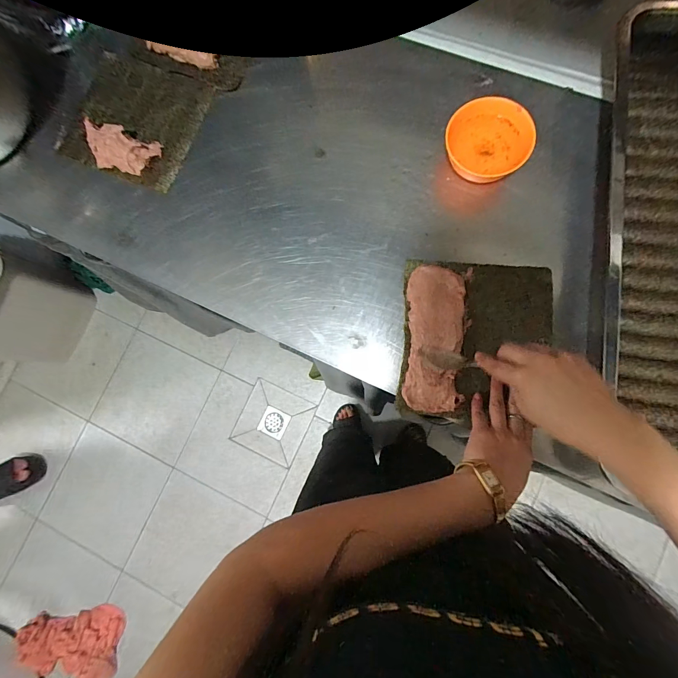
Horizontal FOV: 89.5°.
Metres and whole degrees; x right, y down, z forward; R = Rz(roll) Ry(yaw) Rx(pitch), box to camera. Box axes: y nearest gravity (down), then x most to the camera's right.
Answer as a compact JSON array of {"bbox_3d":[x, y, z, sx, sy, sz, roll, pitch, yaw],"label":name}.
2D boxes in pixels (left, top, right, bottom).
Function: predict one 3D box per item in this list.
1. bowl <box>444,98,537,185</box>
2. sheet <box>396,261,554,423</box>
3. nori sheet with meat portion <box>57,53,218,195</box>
[{"bbox_3d":[0.193,-0.253,0.448,0.109,0.047,0.100,-1,82,4],"label":"bowl"},{"bbox_3d":[0.172,-0.002,0.430,0.177,0.013,0.191,4,83,5],"label":"sheet"},{"bbox_3d":[-0.309,-0.333,0.510,0.190,0.030,0.183,22,84,7],"label":"nori sheet with meat portion"}]

